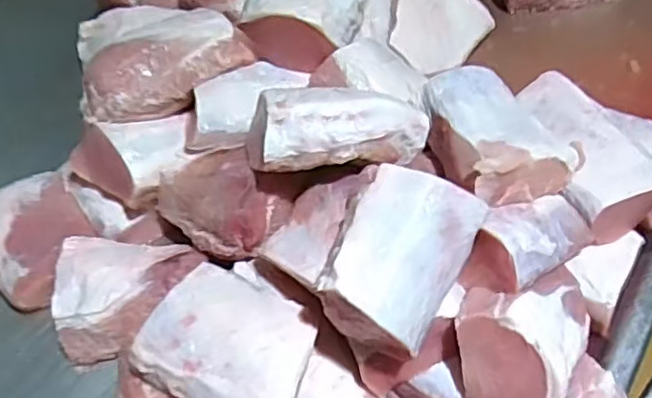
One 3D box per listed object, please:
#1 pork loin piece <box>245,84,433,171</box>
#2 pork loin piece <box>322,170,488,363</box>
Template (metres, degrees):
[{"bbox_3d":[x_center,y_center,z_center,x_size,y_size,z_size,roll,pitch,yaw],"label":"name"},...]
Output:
[{"bbox_3d":[0.012,-0.068,0.615,0.166,0.051,0.078,-7,51,0],"label":"pork loin piece"},{"bbox_3d":[0.061,0.053,0.563,0.098,0.088,0.145,23,57,21],"label":"pork loin piece"}]

